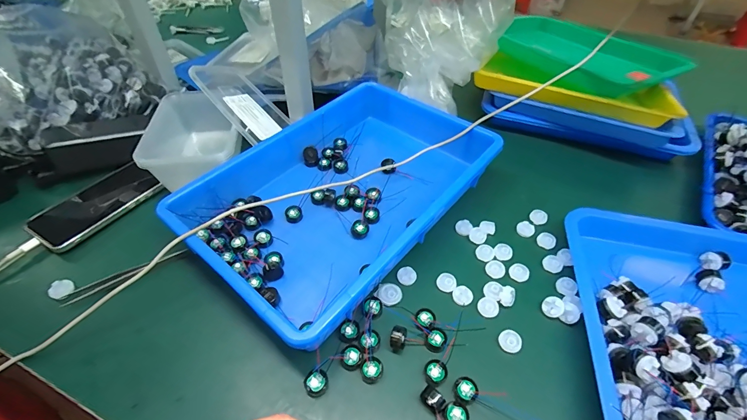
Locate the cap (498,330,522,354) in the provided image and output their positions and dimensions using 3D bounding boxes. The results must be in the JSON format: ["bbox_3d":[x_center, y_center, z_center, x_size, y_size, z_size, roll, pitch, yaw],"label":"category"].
[{"bbox_3d":[0.134,0.129,0.346,0.021,0.006,0.020,1,47,-1],"label":"cap"}]

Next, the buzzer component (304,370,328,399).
[{"bbox_3d":[-0.051,0.156,0.315,0.021,0.011,0.019,-20,50,-19],"label":"buzzer component"}]

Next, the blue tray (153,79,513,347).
[{"bbox_3d":[-0.033,-0.029,0.449,0.243,0.062,0.368,32,54,25],"label":"blue tray"}]

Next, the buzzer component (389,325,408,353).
[{"bbox_3d":[0.024,0.126,0.343,0.015,0.015,0.020,11,47,9],"label":"buzzer component"}]

